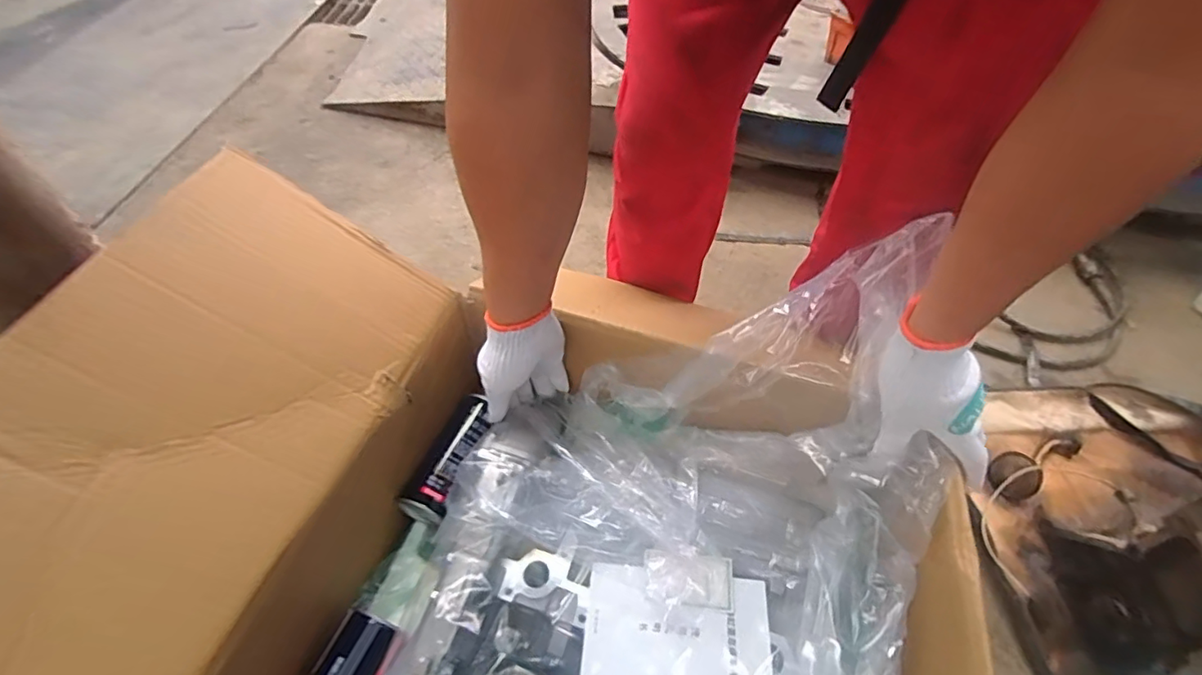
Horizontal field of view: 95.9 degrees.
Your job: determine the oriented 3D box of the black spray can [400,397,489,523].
[{"bbox_3d":[-0.170,0.137,0.627,0.058,0.054,0.150,15,53,9],"label":"black spray can"}]

